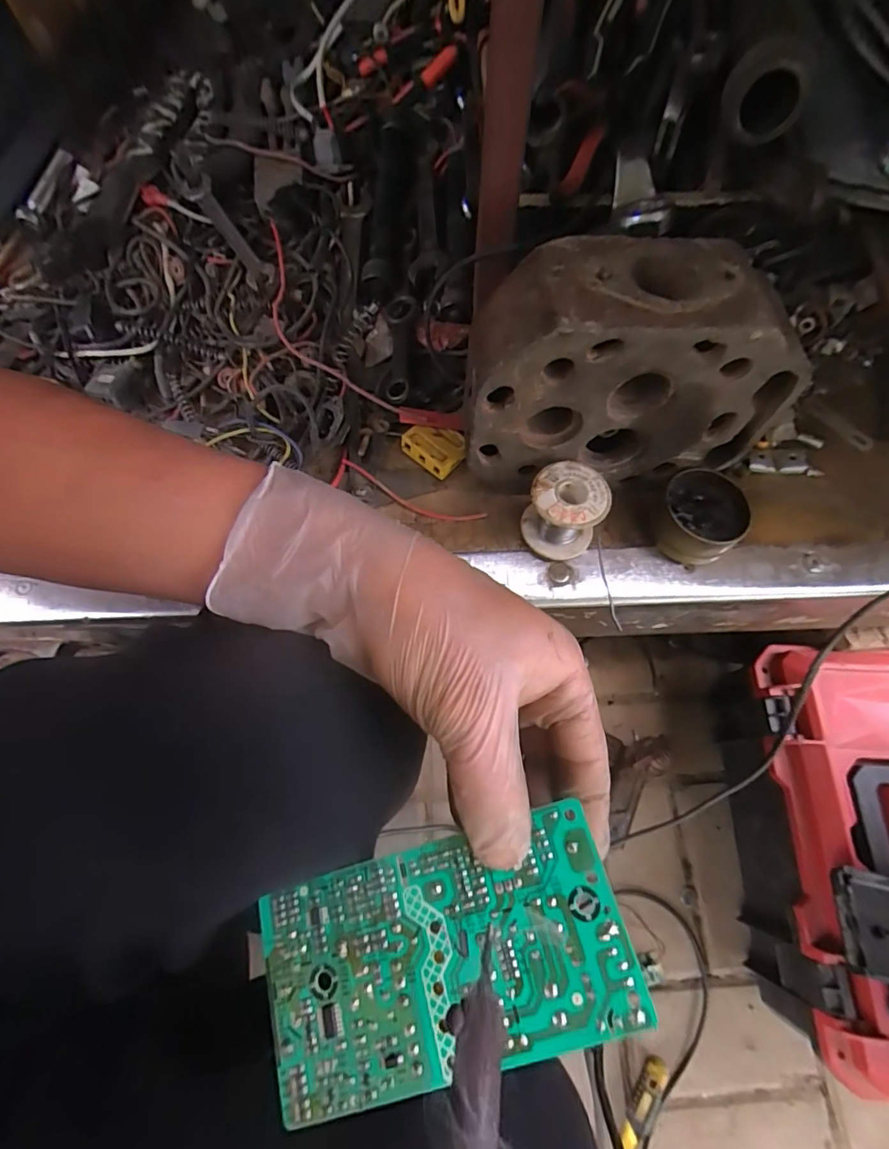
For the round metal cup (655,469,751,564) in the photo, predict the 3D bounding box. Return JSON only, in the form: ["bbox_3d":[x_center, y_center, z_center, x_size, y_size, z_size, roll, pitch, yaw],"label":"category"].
[{"bbox_3d":[0.194,-0.045,0.390,0.063,0.029,0.069,0,69,0],"label":"round metal cup"}]

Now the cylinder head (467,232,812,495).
[{"bbox_3d":[0.117,-0.137,0.344,0.205,0.132,0.084,-4,69,-2],"label":"cylinder head"}]

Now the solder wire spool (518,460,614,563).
[{"bbox_3d":[0.088,-0.046,0.376,0.053,0.052,0.049,0,69,0],"label":"solder wire spool"}]

